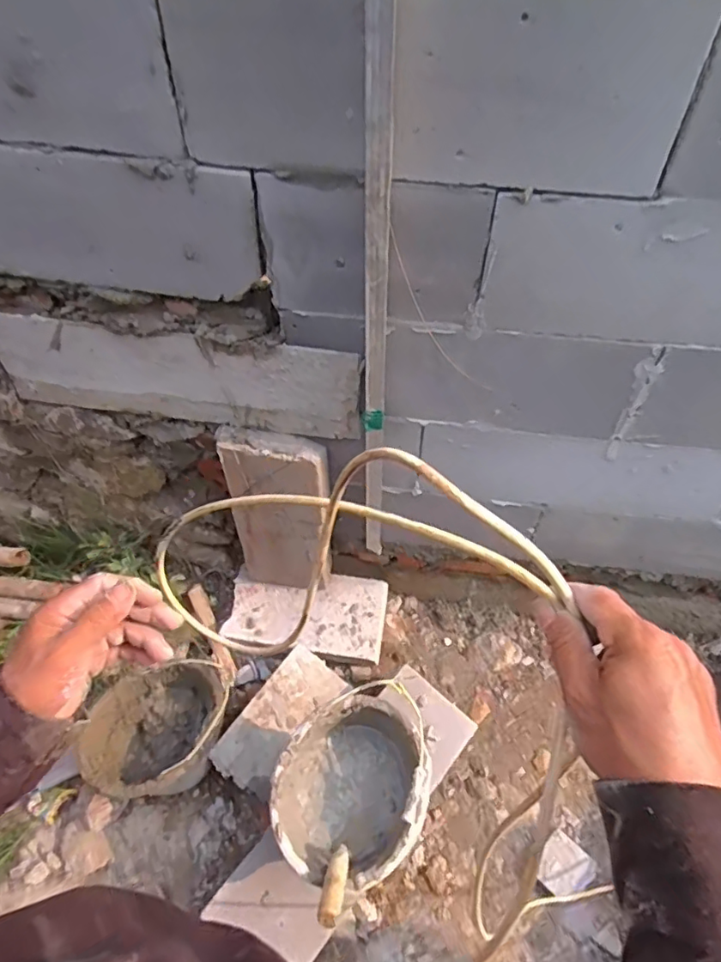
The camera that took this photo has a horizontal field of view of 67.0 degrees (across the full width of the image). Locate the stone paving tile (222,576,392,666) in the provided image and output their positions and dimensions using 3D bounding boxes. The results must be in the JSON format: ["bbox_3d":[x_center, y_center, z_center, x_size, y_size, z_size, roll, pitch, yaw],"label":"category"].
[{"bbox_3d":[-0.131,0.326,1.347,0.388,0.058,0.195,5,49,6],"label":"stone paving tile"}]

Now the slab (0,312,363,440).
[{"bbox_3d":[-0.341,-0.184,0.989,0.682,0.194,0.028,7,49,7],"label":"slab"}]

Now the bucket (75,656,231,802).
[{"bbox_3d":[-0.424,0.530,1.168,0.312,0.179,0.245,-31,55,-24],"label":"bucket"}]

